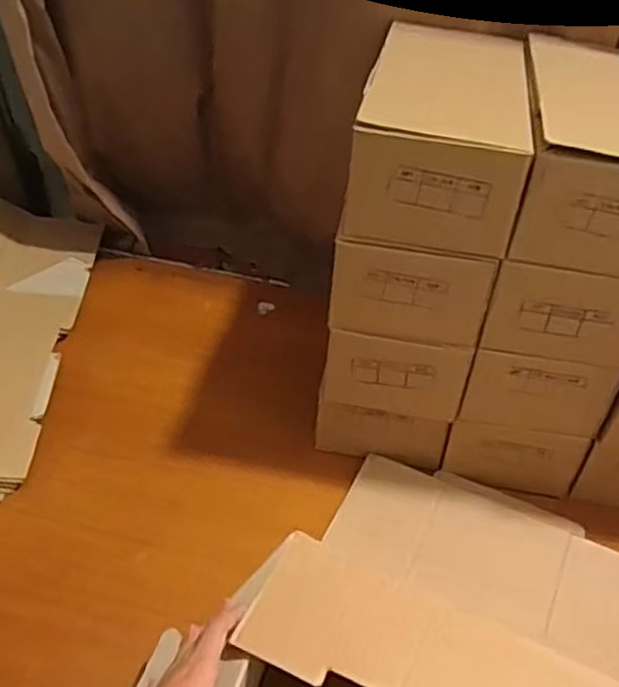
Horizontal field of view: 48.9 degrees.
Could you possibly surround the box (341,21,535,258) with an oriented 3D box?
[{"bbox_3d":[0.123,-0.203,0.644,0.141,0.106,0.254,10,41,6],"label":"box"}]

